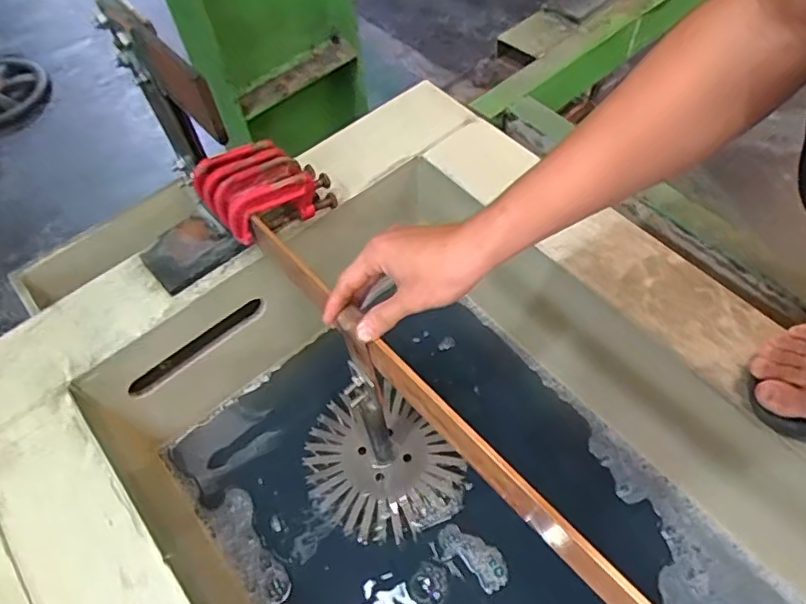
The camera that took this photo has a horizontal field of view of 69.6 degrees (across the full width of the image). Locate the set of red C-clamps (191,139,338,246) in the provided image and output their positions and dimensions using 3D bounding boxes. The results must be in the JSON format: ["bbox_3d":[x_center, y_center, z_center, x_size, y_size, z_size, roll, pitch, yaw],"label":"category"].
[{"bbox_3d":[-0.136,-0.118,0.592,0.124,0.082,0.078,-35,62,-17],"label":"set of red C-clamps"}]

